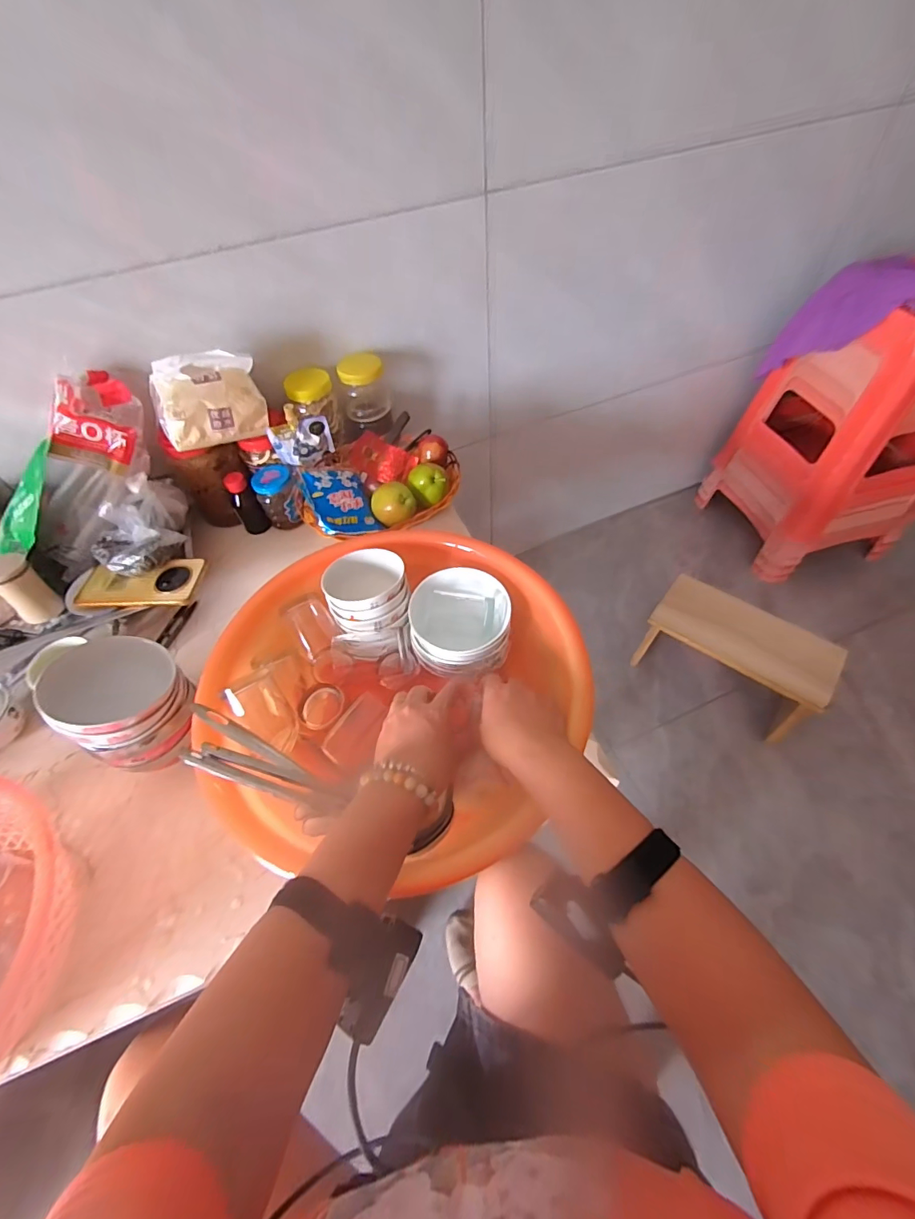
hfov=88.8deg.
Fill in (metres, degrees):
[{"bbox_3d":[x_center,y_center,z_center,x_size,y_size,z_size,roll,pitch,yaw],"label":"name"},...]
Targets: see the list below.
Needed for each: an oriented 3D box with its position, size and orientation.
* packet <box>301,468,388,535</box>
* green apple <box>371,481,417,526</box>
[{"bbox_3d":[-0.177,-0.166,0.709,0.092,0.015,0.122,-14,68,-30],"label":"packet"},{"bbox_3d":[-0.096,-0.161,0.702,0.063,0.048,0.054,-16,55,-7],"label":"green apple"}]

